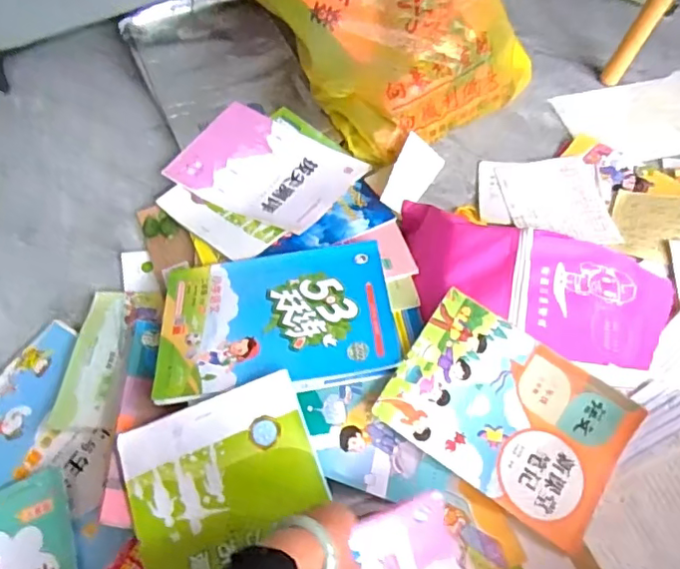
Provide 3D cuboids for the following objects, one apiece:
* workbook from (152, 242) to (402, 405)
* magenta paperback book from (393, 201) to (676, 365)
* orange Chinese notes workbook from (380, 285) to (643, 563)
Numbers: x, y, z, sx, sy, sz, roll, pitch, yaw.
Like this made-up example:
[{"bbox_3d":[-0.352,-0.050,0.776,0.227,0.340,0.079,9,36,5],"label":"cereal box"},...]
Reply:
[{"bbox_3d":[-0.083,0.035,0.738,0.291,0.010,0.217,-9,47,-1],"label":"workbook"},{"bbox_3d":[0.245,-0.008,0.751,0.353,0.075,0.207,15,58,10],"label":"magenta paperback book"},{"bbox_3d":[0.192,0.146,0.648,0.257,0.015,0.179,34,71,8],"label":"orange Chinese notes workbook"}]

